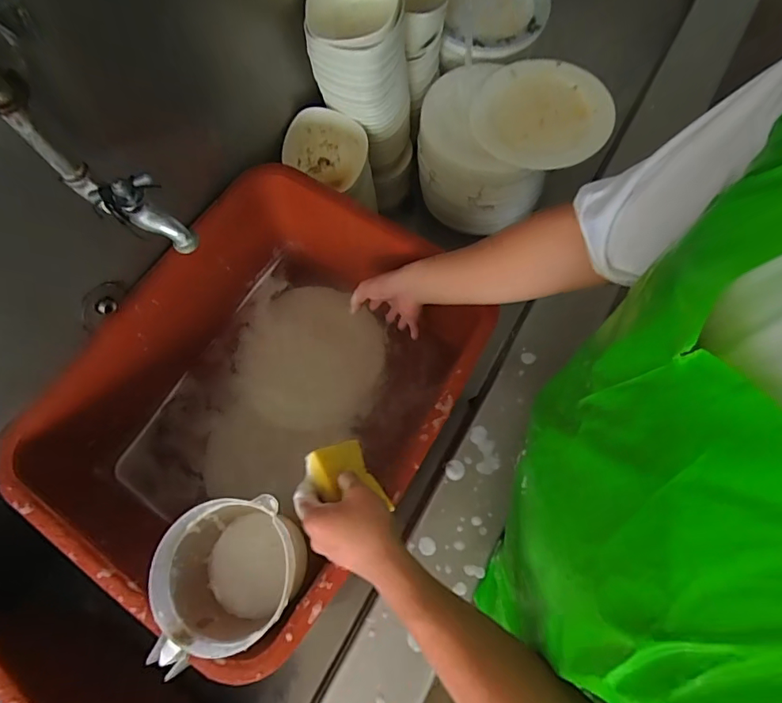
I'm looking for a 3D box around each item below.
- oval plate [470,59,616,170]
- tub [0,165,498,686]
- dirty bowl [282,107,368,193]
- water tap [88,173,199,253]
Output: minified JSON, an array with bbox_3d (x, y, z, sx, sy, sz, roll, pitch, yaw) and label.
[{"bbox_3d":[0.262,-0.413,0.815,0.230,0.025,0.226,17,73,8],"label":"oval plate"},{"bbox_3d":[-0.182,0.074,0.681,0.440,0.226,0.534,27,75,11],"label":"tub"},{"bbox_3d":[-0.108,-0.340,0.796,0.138,0.052,0.117,15,99,-3],"label":"dirty bowl"},{"bbox_3d":[-0.224,-0.129,0.440,0.053,0.093,0.041,3,64,51],"label":"water tap"}]

